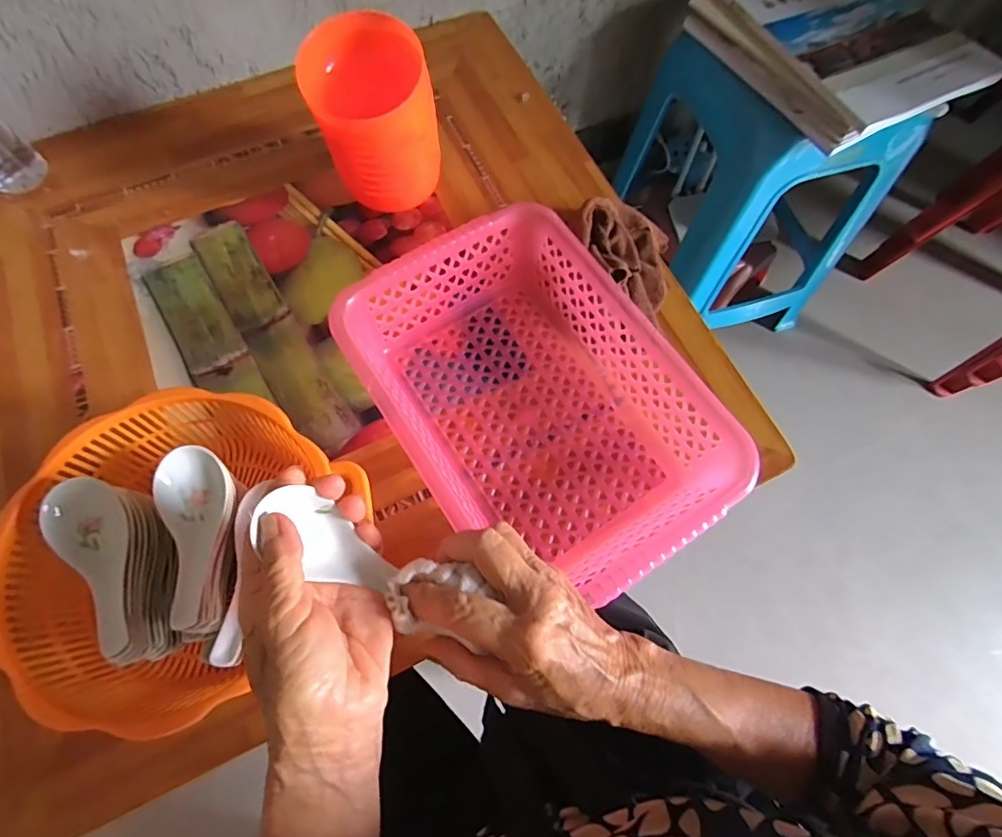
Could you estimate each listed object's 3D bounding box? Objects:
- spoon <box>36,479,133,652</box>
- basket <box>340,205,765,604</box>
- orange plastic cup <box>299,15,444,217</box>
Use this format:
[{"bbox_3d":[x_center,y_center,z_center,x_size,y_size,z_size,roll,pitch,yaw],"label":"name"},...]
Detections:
[{"bbox_3d":[-0.256,0.092,0.322,0.040,0.025,0.120,-34,73,-14],"label":"spoon"},{"bbox_3d":[0.026,-0.013,0.417,0.211,0.078,0.299,-31,73,-12],"label":"basket"},{"bbox_3d":[-0.111,-0.262,0.471,0.107,0.150,0.096,-12,70,-5],"label":"orange plastic cup"}]

